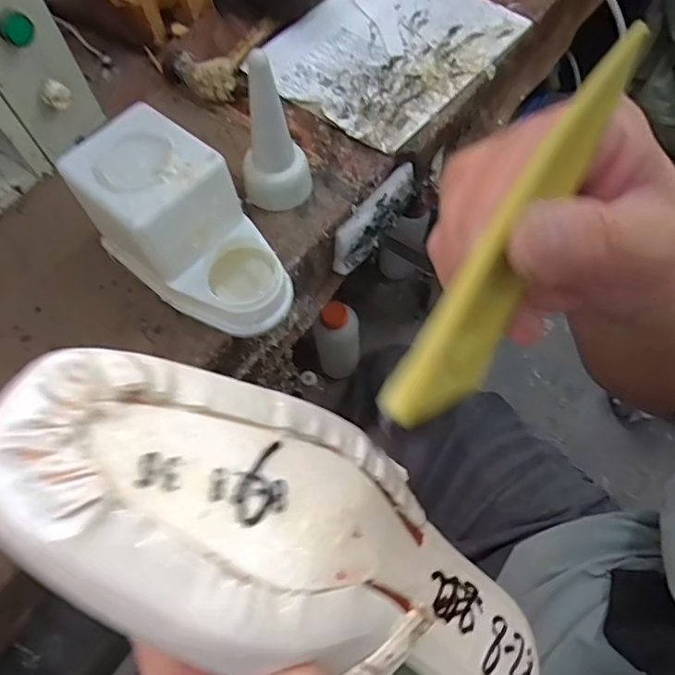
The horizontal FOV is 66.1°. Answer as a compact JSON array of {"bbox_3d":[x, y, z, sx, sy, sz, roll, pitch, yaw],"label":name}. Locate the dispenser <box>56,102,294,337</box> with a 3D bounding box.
[{"bbox_3d":[-0.133,-0.095,0.467,0.199,0.118,0.109,34,70,15],"label":"dispenser"}]

